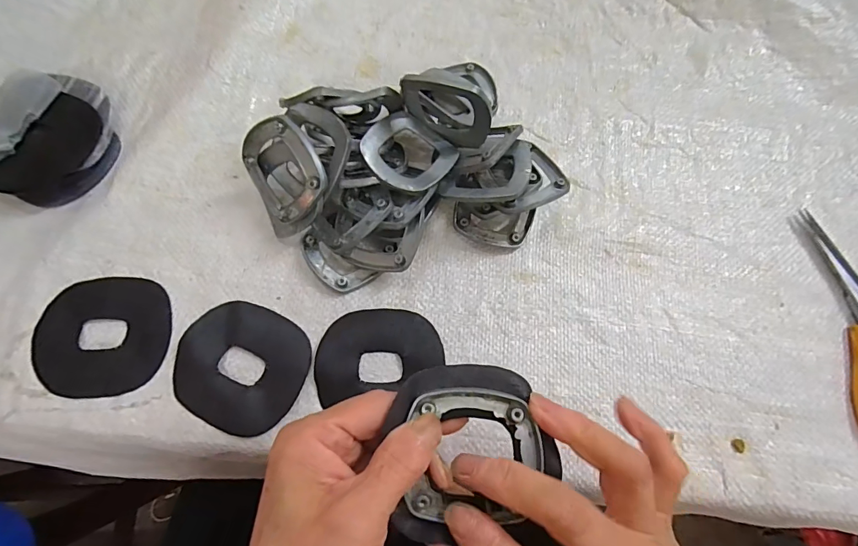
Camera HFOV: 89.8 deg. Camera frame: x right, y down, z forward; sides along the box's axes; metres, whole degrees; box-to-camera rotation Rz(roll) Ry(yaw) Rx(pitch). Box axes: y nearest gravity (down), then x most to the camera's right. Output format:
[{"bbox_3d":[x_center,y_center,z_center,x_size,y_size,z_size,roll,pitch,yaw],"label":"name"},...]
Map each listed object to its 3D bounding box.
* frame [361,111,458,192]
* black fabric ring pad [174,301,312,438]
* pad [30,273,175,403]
[{"bbox_3d":[-0.013,-0.081,0.290,0.058,0.007,0.057,31,60,1],"label":"frame"},{"bbox_3d":[-0.119,0.059,0.275,0.080,0.006,0.074,25,74,5],"label":"black fabric ring pad"},{"bbox_3d":[-0.210,0.039,0.277,0.080,0.004,0.077,0,73,-2],"label":"pad"}]

